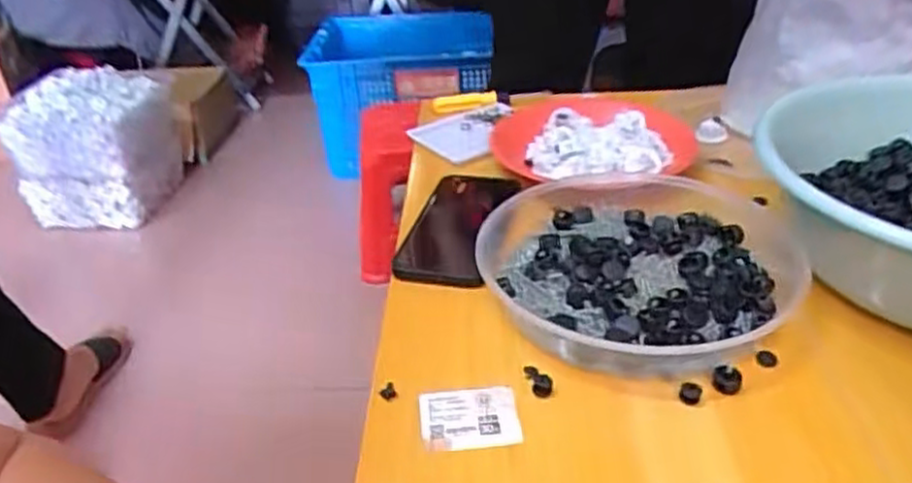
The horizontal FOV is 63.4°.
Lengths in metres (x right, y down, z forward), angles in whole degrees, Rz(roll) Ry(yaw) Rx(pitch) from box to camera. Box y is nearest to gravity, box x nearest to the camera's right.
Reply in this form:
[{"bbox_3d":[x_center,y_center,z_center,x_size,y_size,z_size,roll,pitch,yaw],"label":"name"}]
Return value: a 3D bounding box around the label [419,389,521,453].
[{"bbox_3d":[0.008,0.108,0.458,0.059,0.008,0.044,-5,39,-1],"label":"label"}]

